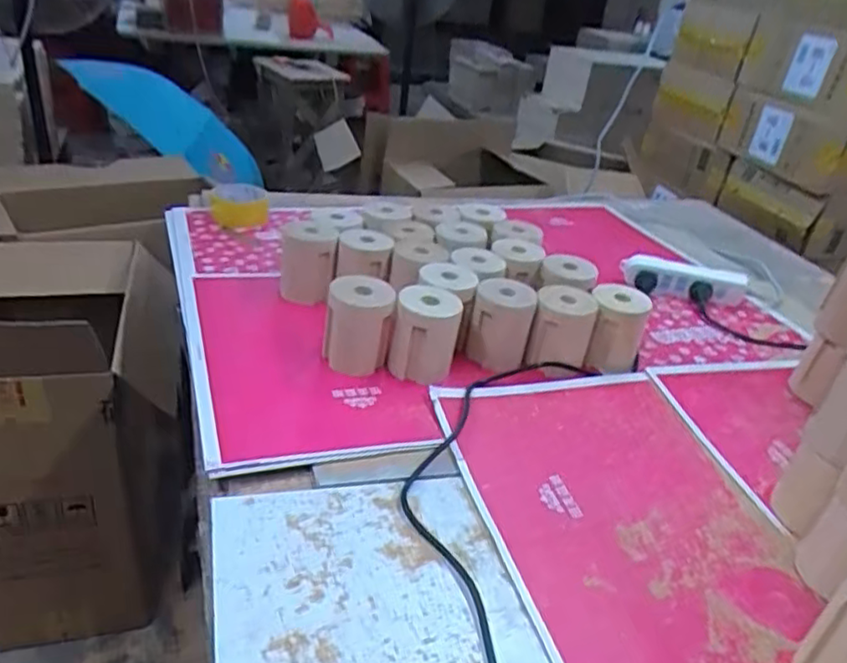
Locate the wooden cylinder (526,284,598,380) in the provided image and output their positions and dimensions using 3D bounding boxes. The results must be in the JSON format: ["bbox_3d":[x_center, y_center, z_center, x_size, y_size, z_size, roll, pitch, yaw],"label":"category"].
[{"bbox_3d":[0.176,0.004,0.858,0.077,0.099,0.076,11,31,6],"label":"wooden cylinder"}]

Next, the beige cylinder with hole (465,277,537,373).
[{"bbox_3d":[0.101,-0.011,0.858,0.076,0.090,0.079,14,31,8],"label":"beige cylinder with hole"}]

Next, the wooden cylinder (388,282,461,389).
[{"bbox_3d":[0.003,0.005,0.815,0.078,0.101,0.076,10,30,2],"label":"wooden cylinder"}]

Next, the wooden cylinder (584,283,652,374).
[{"bbox_3d":[0.253,0.000,0.882,0.076,0.098,0.082,18,32,15],"label":"wooden cylinder"}]

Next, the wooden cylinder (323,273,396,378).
[{"bbox_3d":[-0.081,-0.007,0.814,0.079,0.108,0.064,2,31,-12],"label":"wooden cylinder"}]

